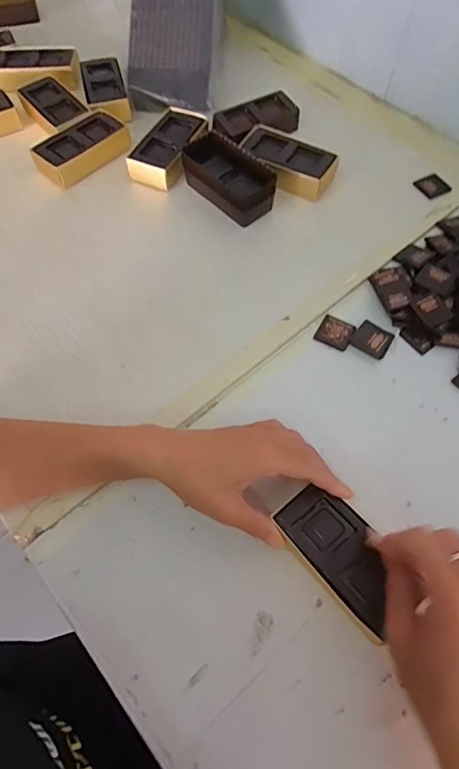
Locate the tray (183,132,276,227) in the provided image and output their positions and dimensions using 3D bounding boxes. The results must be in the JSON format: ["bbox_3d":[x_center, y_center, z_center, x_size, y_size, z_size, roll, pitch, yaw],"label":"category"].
[{"bbox_3d":[0.000,-0.240,0.543,0.071,0.050,0.121,-37,67,-17],"label":"tray"}]

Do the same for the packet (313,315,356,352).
[{"bbox_3d":[0.107,-0.053,0.464,0.034,0.004,0.034,25,65,14],"label":"packet"}]

